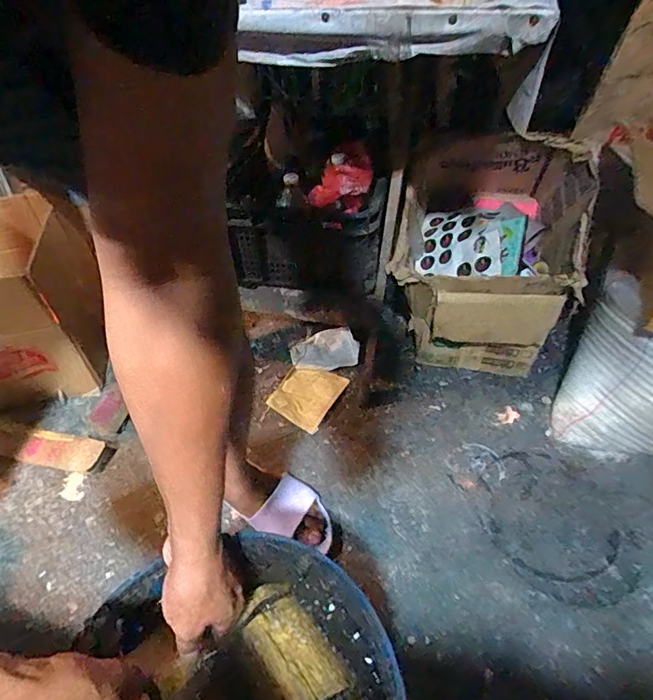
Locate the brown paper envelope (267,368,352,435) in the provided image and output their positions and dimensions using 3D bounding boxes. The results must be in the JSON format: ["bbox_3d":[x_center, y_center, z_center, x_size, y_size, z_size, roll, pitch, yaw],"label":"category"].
[{"bbox_3d":[-0.045,0.099,1.000,0.135,0.008,0.153,21,50,20],"label":"brown paper envelope"}]

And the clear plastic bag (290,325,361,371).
[{"bbox_3d":[-0.006,-0.002,1.076,0.155,0.033,0.105,-11,45,-10],"label":"clear plastic bag"}]

